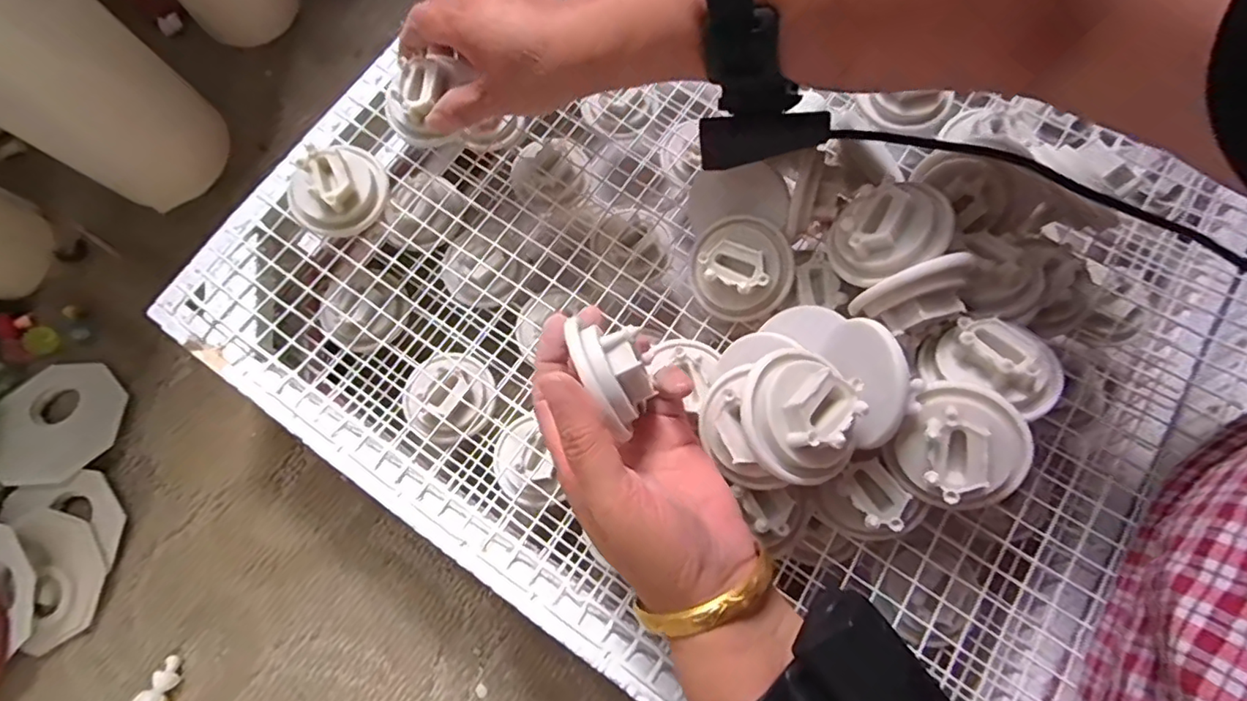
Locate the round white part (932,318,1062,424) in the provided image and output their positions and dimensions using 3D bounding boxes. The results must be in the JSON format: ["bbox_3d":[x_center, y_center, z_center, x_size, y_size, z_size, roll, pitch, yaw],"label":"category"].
[{"bbox_3d":[0.195,0.005,0.288,0.055,0.028,0.044,42,80,10],"label":"round white part"}]

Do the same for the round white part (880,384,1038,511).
[{"bbox_3d":[0.167,0.047,0.282,0.054,0.039,0.058,0,76,1],"label":"round white part"}]

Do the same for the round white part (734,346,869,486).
[{"bbox_3d":[0.083,0.029,0.261,0.059,0.023,0.058,0,76,1],"label":"round white part"}]

